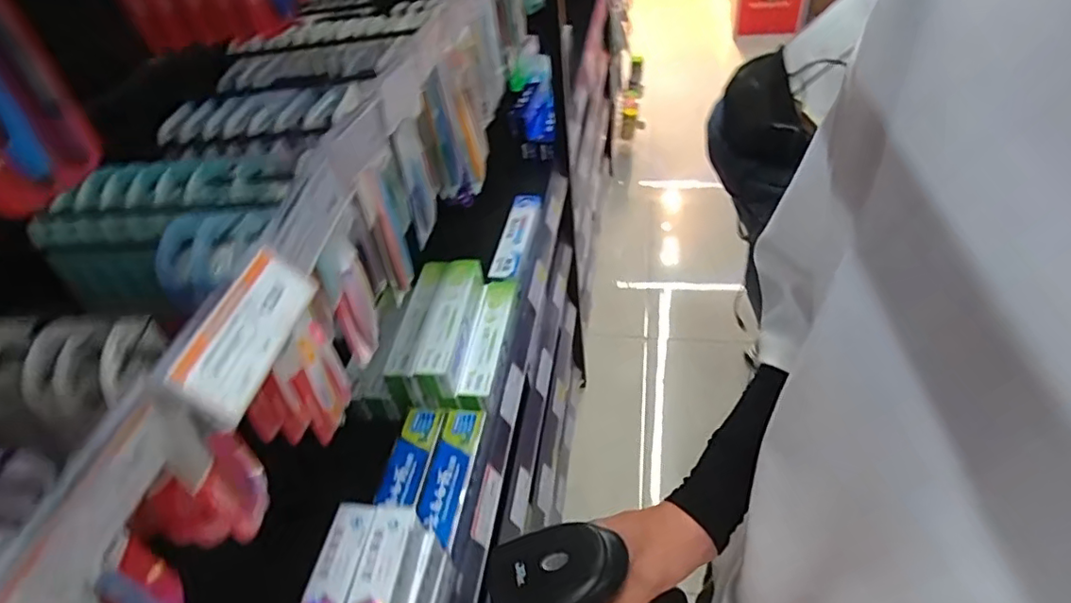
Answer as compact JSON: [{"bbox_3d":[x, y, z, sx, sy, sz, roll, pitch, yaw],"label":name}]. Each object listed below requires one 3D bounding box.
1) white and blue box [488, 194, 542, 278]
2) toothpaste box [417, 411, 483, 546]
[{"bbox_3d":[-0.037,-0.117,1.033,0.051,0.027,0.216,5,45,14],"label":"white and blue box"},{"bbox_3d":[-0.107,0.208,0.731,0.050,0.029,0.167,3,44,12],"label":"toothpaste box"}]

